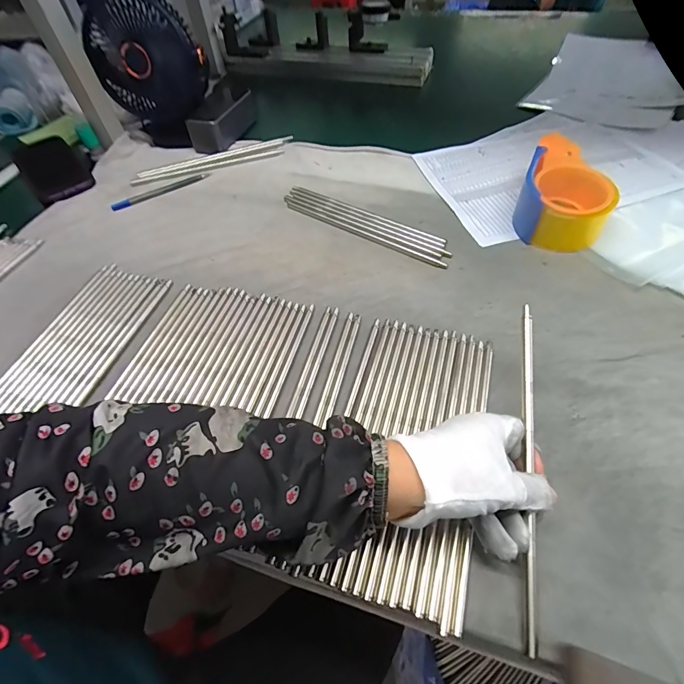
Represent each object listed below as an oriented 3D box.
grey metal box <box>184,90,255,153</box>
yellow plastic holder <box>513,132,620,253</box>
[{"bbox_3d":[-0.189,-0.356,0.632,0.058,0.050,0.132,13,53,13],"label":"grey metal box"},{"bbox_3d":[0.254,-0.171,0.450,0.091,0.063,0.128,17,54,16],"label":"yellow plastic holder"}]

